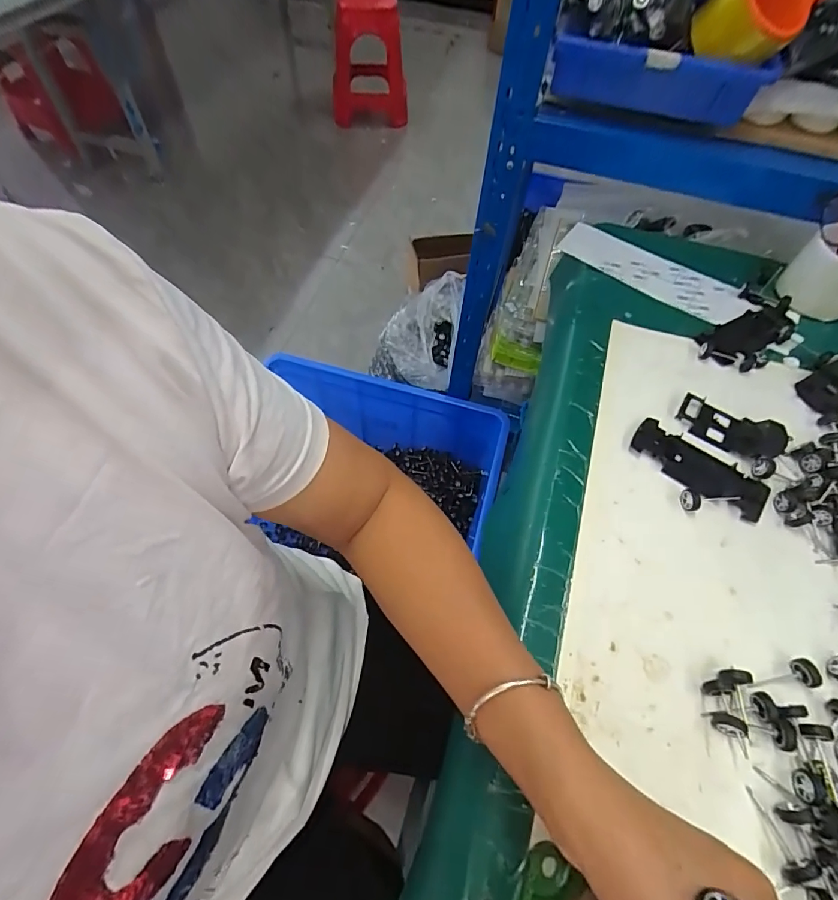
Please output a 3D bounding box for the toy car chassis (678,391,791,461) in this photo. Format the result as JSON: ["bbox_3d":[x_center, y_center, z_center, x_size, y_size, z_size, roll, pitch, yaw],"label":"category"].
[{"bbox_3d":[0.309,-0.022,0.446,0.095,0.009,0.049,27,62,12],"label":"toy car chassis"}]

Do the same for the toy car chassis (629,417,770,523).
[{"bbox_3d":[0.263,0.017,0.424,0.122,0.010,0.051,39,65,18],"label":"toy car chassis"}]

